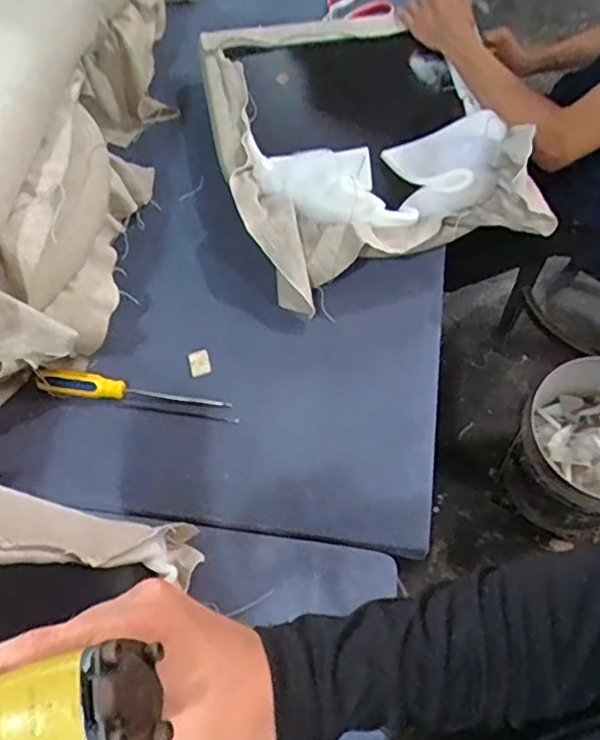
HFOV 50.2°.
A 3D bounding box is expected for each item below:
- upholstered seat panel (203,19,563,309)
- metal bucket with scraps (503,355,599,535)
[{"bbox_3d":[0.073,-0.369,0.978,0.393,0.129,0.532,-15,63,-5],"label":"upholstered seat panel"},{"bbox_3d":[0.591,0.180,1.346,0.268,0.349,0.277,-1,63,2],"label":"metal bucket with scraps"}]

